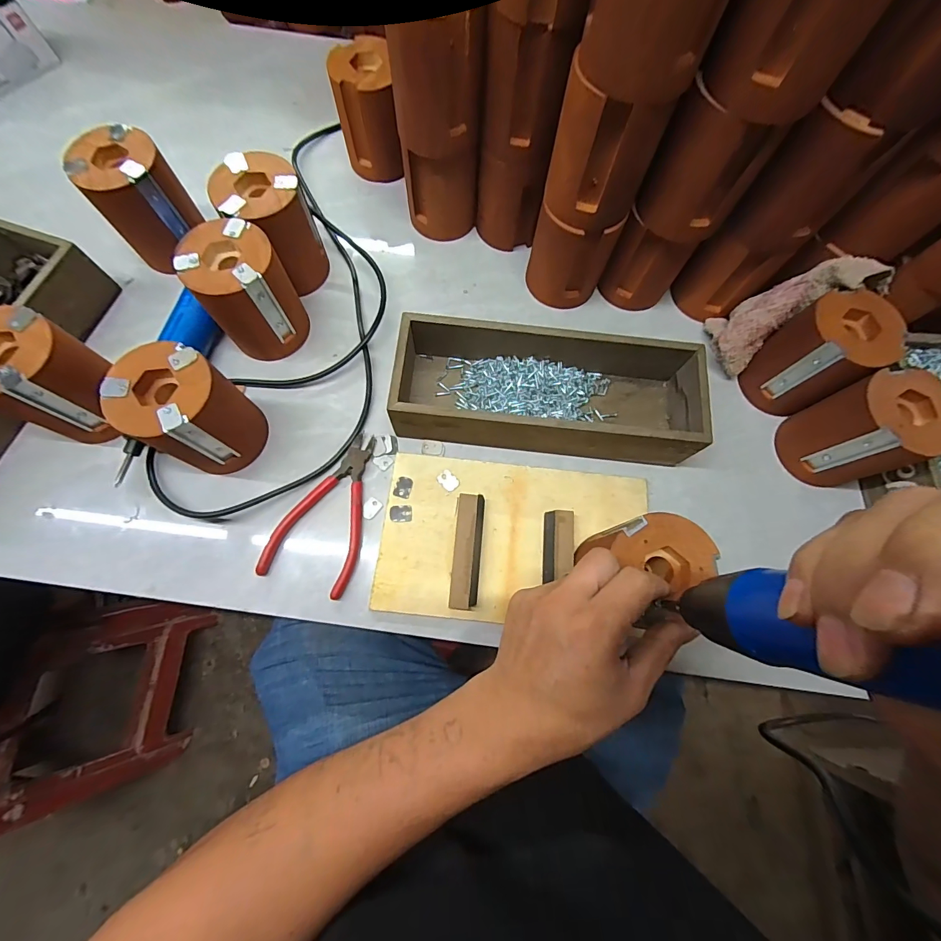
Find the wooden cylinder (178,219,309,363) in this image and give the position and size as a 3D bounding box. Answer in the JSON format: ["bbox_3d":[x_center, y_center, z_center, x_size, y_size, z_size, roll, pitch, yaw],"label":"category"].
[{"bbox_3d":[-0.206,-0.166,0.384,0.073,0.098,0.081,-35,79,-10],"label":"wooden cylinder"}]

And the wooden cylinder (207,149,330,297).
[{"bbox_3d":[-0.191,-0.237,0.407,0.075,0.101,0.085,-37,79,-10],"label":"wooden cylinder"}]

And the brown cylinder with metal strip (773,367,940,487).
[{"bbox_3d":[0.350,-0.033,0.367,0.071,0.097,0.076,-14,76,-5],"label":"brown cylinder with metal strip"}]

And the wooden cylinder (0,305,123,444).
[{"bbox_3d":[-0.353,-0.075,0.350,0.074,0.102,0.077,23,76,5],"label":"wooden cylinder"}]

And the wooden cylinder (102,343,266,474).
[{"bbox_3d":[-0.230,-0.048,0.346,0.073,0.104,0.072,0,75,-1],"label":"wooden cylinder"}]

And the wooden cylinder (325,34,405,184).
[{"bbox_3d":[-0.115,-0.391,0.454,0.059,0.099,0.069,-11,76,-4],"label":"wooden cylinder"}]

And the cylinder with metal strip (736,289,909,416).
[{"bbox_3d":[0.325,-0.110,0.387,0.075,0.096,0.078,-31,78,-9],"label":"cylinder with metal strip"}]

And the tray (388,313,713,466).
[{"bbox_3d":[0.070,-0.076,0.388,0.277,0.060,0.112,6,75,0],"label":"tray"}]

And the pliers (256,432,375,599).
[{"bbox_3d":[-0.126,0.034,0.377,0.080,0.007,0.146,20,76,4],"label":"pliers"}]

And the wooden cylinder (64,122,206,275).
[{"bbox_3d":[-0.321,-0.264,0.408,0.078,0.101,0.073,-36,79,-10],"label":"wooden cylinder"}]

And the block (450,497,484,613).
[{"bbox_3d":[-0.003,0.070,0.361,0.025,0.016,0.097,5,75,0],"label":"block"}]

